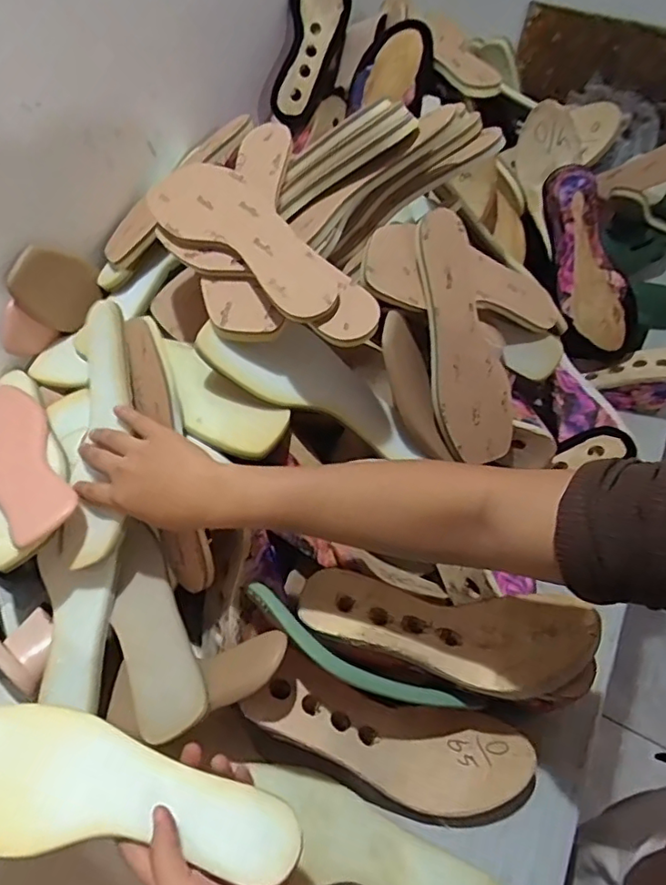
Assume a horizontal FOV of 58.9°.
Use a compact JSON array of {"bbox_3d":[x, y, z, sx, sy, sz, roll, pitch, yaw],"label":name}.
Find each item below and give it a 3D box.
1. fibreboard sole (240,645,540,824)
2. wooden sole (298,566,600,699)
[{"bbox_3d":[0.047,0.240,0.480,0.243,0.047,0.082,22,51,-7],"label":"fibreboard sole"},{"bbox_3d":[0.089,0.150,0.483,0.230,0.041,0.083,9,51,4],"label":"wooden sole"}]

